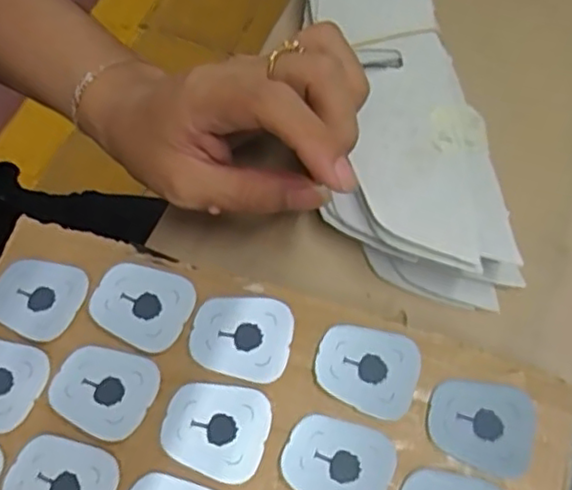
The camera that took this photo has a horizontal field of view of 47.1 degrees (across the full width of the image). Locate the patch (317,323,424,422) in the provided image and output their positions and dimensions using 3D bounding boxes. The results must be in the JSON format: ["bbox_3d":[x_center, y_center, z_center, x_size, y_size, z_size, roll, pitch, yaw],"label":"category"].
[{"bbox_3d":[0.031,0.047,0.251,0.038,0.004,0.032,17,68,9],"label":"patch"}]

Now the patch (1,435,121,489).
[{"bbox_3d":[-0.082,0.087,0.235,0.038,0.004,0.033,20,69,11],"label":"patch"}]

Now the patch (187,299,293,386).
[{"bbox_3d":[-0.018,0.037,0.259,0.038,0.004,0.032,8,67,6],"label":"patch"}]

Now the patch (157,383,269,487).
[{"bbox_3d":[-0.026,0.068,0.243,0.038,0.004,0.033,13,68,8],"label":"patch"}]

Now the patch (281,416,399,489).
[{"bbox_3d":[0.019,0.079,0.236,0.038,0.004,0.032,22,69,11],"label":"patch"}]

